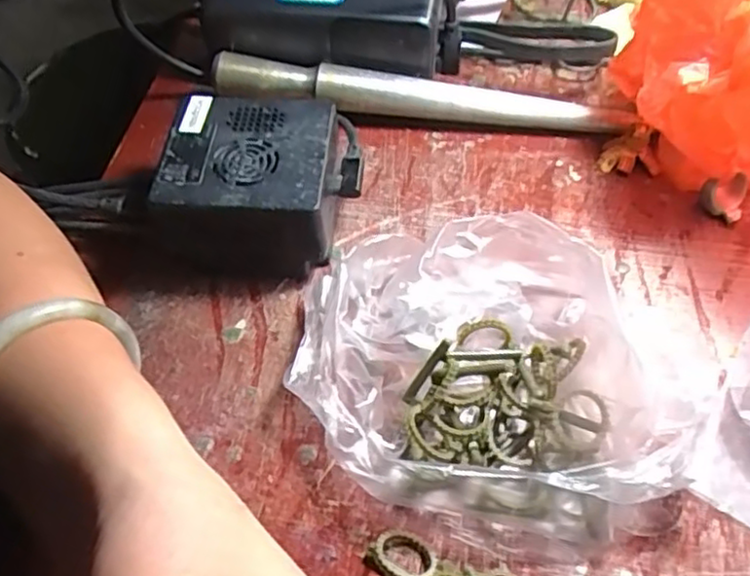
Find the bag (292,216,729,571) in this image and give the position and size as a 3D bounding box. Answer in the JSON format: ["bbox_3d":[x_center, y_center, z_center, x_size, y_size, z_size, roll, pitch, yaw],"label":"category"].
[{"bbox_3d":[0.049,0.025,0.279,0.164,0.042,0.134,15,55,11],"label":"bag"}]

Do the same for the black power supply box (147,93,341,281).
[{"bbox_3d":[-0.058,-0.047,0.327,0.089,0.051,0.075,2,54,1],"label":"black power supply box"}]

